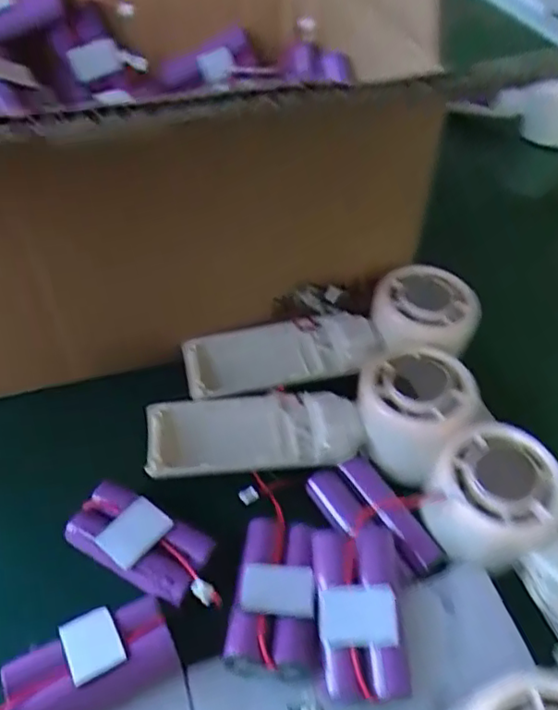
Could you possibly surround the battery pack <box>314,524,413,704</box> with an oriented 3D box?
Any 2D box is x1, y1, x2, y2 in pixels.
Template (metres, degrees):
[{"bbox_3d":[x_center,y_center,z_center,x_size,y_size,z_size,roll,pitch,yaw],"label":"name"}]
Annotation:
[{"bbox_3d":[0.033,0.108,0.252,0.035,0.023,0.063,2,49,0],"label":"battery pack"}]

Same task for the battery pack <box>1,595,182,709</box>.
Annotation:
[{"bbox_3d":[-0.077,0.123,0.242,0.065,0.014,0.036,-19,52,-17],"label":"battery pack"}]

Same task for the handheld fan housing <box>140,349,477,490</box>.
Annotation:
[{"bbox_3d":[0.016,0.036,0.308,0.163,0.032,0.063,-8,49,7],"label":"handheld fan housing"}]

